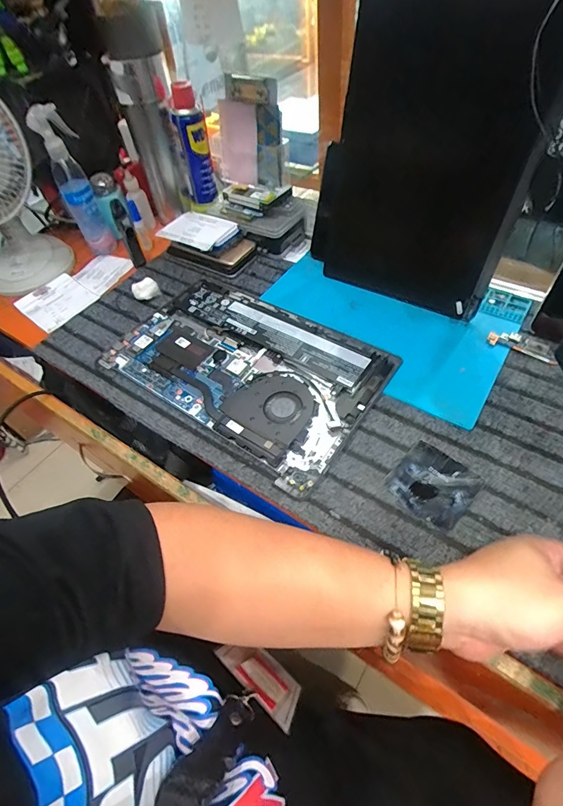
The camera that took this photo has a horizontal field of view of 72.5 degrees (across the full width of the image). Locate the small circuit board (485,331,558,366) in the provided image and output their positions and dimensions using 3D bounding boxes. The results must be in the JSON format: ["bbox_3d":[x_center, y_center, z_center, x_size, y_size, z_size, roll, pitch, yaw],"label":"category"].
[{"bbox_3d":[0.310,-0.074,0.493,0.083,0.004,0.029,24,59,20],"label":"small circuit board"}]

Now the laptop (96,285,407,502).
[{"bbox_3d":[-0.049,-0.059,0.514,0.353,0.014,0.218,31,61,24],"label":"laptop"}]

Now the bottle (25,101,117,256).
[{"bbox_3d":[-0.335,-0.352,0.636,0.054,0.226,0.083,-25,56,-13],"label":"bottle"}]

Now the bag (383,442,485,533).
[{"bbox_3d":[0.157,0.084,0.398,0.077,0.004,0.076,37,64,27],"label":"bag"}]

